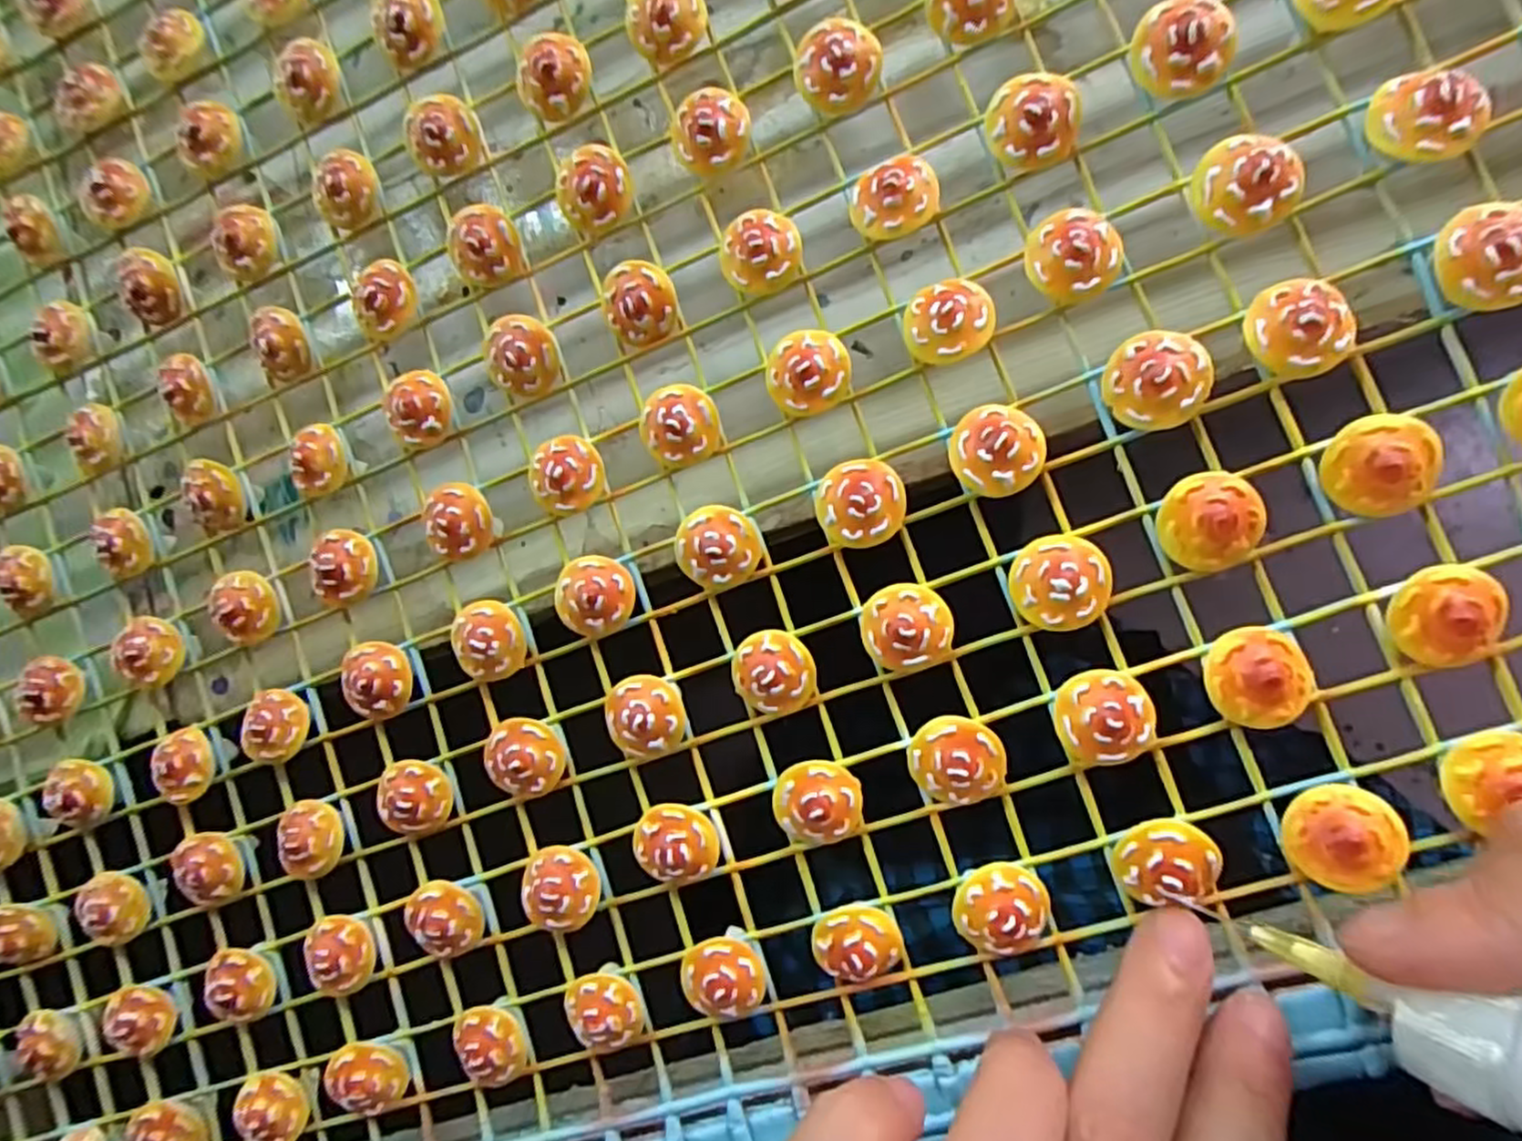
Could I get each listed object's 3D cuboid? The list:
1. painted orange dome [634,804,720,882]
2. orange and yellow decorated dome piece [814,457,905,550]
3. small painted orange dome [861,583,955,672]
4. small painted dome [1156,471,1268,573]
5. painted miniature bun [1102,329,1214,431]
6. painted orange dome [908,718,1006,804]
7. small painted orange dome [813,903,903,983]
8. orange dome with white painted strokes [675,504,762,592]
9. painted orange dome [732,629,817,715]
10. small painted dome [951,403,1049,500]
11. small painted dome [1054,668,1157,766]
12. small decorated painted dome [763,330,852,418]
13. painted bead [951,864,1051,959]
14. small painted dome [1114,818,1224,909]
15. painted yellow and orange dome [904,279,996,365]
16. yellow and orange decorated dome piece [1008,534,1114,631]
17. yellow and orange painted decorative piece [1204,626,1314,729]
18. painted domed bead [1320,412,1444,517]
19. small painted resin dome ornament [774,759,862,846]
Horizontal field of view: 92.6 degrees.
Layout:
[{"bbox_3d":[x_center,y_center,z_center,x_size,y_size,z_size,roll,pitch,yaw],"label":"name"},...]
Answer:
[{"bbox_3d":[-0.020,0.064,0.172,0.019,0.012,0.017,-5,87,12],"label":"painted orange dome"},{"bbox_3d":[0.023,-0.015,0.165,0.020,0.010,0.019,0,88,12],"label":"orange and yellow decorated dome piece"},{"bbox_3d":[0.033,0.013,0.163,0.019,0.009,0.019,-3,87,12],"label":"small painted orange dome"},{"bbox_3d":[0.093,-0.010,0.150,0.019,0.008,0.020,-5,87,12],"label":"small painted dome"},{"bbox_3d":[0.083,-0.040,0.152,0.019,0.007,0.020,0,88,12],"label":"painted miniature bun"},{"bbox_3d":[0.043,0.041,0.159,0.020,0.011,0.019,0,88,12],"label":"painted orange dome"},{"bbox_3d":[0.021,0.083,0.162,0.019,0.010,0.017,19,92,12],"label":"small painted orange dome"},{"bbox_3d":[-0.010,-0.005,0.173,0.019,0.010,0.019,0,88,12],"label":"orange dome with white painted strokes"},{"bbox_3d":[0.003,0.024,0.170,0.019,0.010,0.019,-2,87,12],"label":"painted orange dome"},{"bbox_3d":[0.052,-0.026,0.160,0.019,0.011,0.020,0,88,12],"label":"small painted dome"},{"bbox_3d":[0.072,0.031,0.154,0.019,0.012,0.019,0,88,12],"label":"small painted dome"},{"bbox_3d":[0.011,-0.046,0.170,0.019,0.008,0.019,0,88,12],"label":"small decorated painted dome"},{"bbox_3d":[0.051,0.072,0.155,0.019,0.010,0.019,0,88,12],"label":"painted bead"},{"bbox_3d":[0.082,0.059,0.147,0.019,0.006,0.017,-13,85,7],"label":"small painted dome"},{"bbox_3d":[0.042,-0.056,0.163,0.019,0.009,0.018,0,88,12],"label":"painted yellow and orange dome"},{"bbox_3d":[0.064,0.003,0.157,0.020,0.011,0.020,0,88,12],"label":"yellow and orange decorated dome piece"},{"bbox_3d":[0.100,0.022,0.147,0.018,0.010,0.020,-21,84,11],"label":"yellow and orange painted decorative piece"},{"bbox_3d":[0.123,-0.021,0.144,0.018,0.009,0.019,0,88,12],"label":"painted domed bead"},{"bbox_3d":[0.013,0.053,0.165,0.019,0.011,0.018,-1,88,12],"label":"small painted resin dome ornament"}]

